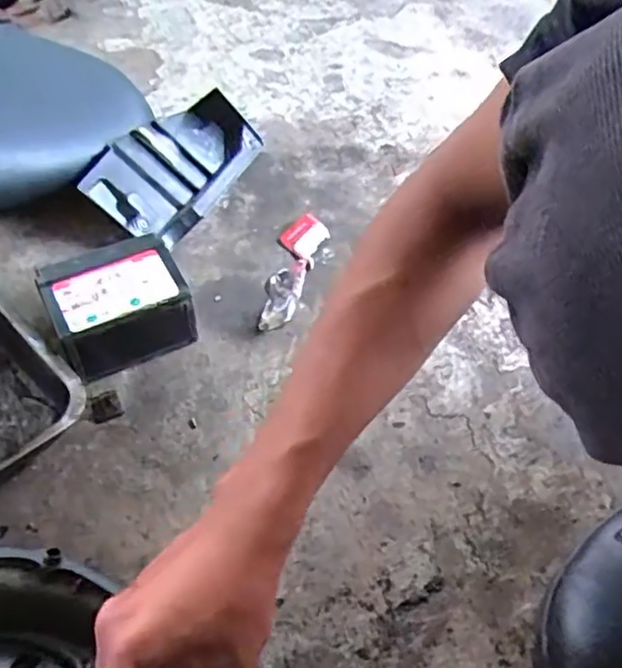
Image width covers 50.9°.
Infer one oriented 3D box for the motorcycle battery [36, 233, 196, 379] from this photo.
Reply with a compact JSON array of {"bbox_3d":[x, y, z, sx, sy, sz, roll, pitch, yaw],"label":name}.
[{"bbox_3d":[-0.168,-0.025,0.568,0.109,0.076,0.091,-23,55,-19],"label":"motorcycle battery"}]

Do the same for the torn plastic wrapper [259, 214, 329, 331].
[{"bbox_3d":[-0.021,-0.065,0.645,0.041,0.017,0.151,15,52,10],"label":"torn plastic wrapper"}]

